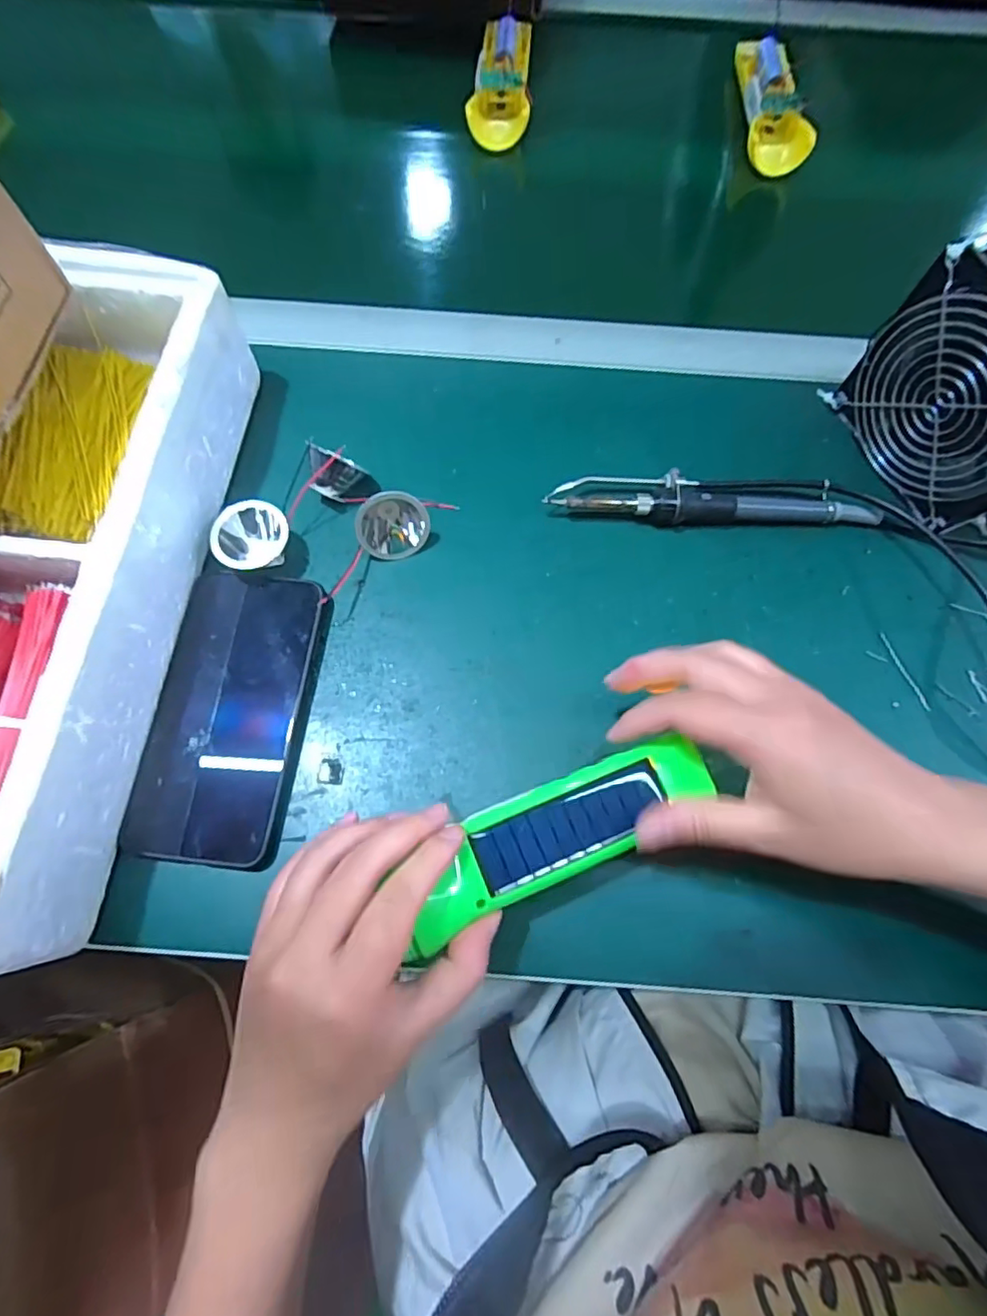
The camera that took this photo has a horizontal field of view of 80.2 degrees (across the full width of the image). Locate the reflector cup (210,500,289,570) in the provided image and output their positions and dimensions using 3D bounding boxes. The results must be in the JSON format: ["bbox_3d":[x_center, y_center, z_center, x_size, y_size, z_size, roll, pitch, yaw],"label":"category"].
[{"bbox_3d":[-0.148,-0.075,0.359,0.043,0.022,0.039,-14,105,-13],"label":"reflector cup"}]

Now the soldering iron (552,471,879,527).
[{"bbox_3d":[0.144,-0.104,0.386,0.209,0.020,0.033,1,73,-1],"label":"soldering iron"}]

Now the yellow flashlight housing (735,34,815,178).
[{"bbox_3d":[0.242,-0.494,0.518,0.052,0.027,0.157,-1,73,-1],"label":"yellow flashlight housing"}]

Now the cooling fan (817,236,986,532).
[{"bbox_3d":[0.284,-0.157,0.349,0.046,0.122,0.121,-23,75,-8],"label":"cooling fan"}]

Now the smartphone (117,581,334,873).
[{"bbox_3d":[-0.149,0.031,0.336,0.082,0.014,0.164,6,73,1],"label":"smartphone"}]

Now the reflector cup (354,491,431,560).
[{"bbox_3d":[-0.062,-0.080,0.364,0.040,0.034,0.043,16,73,4],"label":"reflector cup"}]

